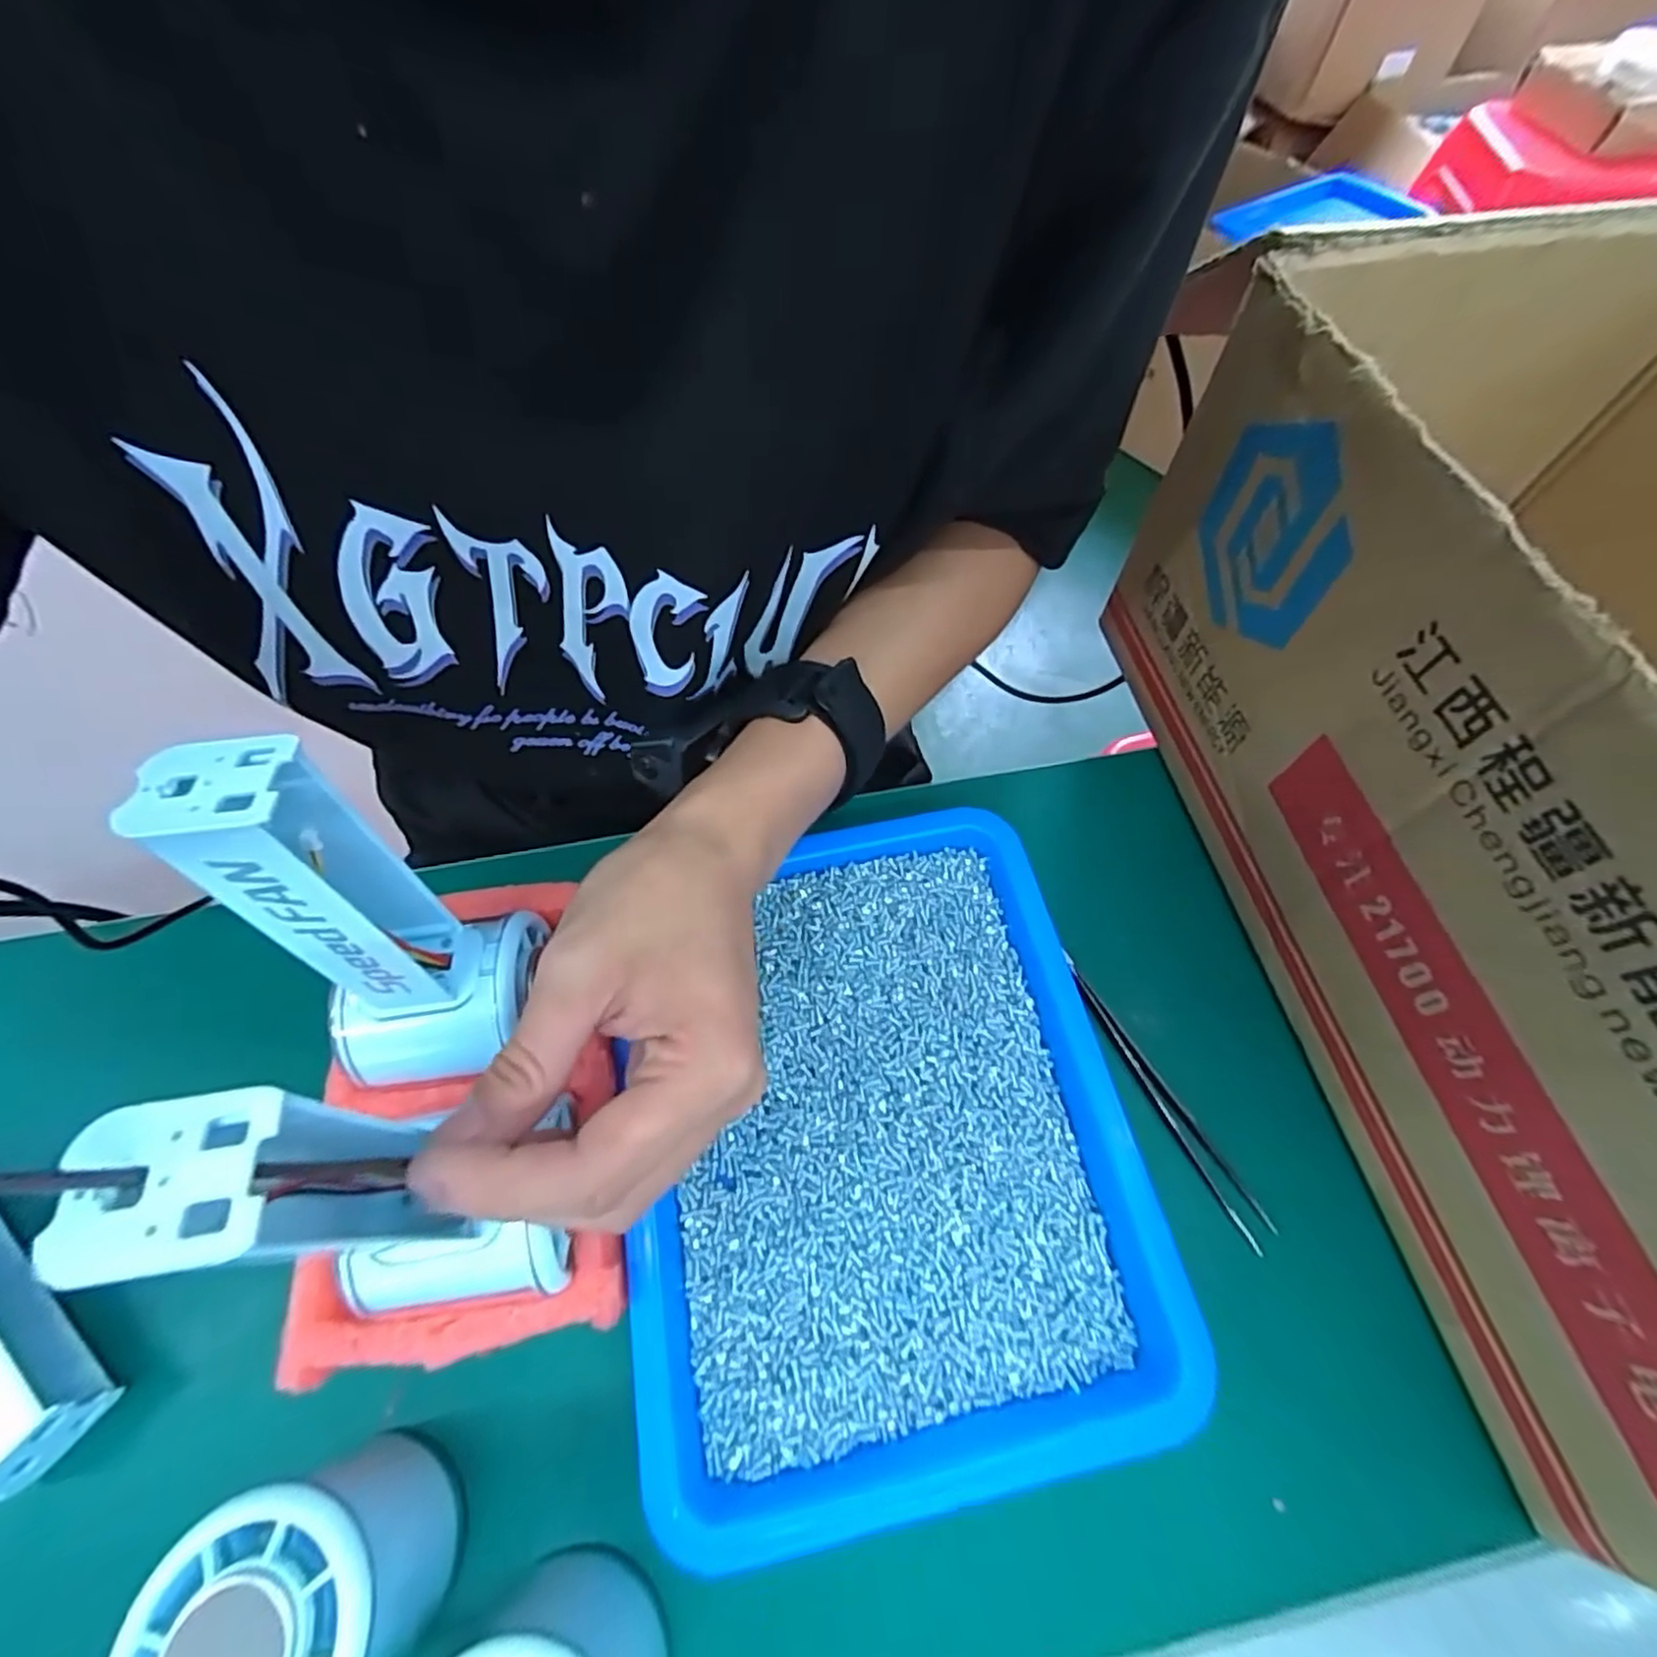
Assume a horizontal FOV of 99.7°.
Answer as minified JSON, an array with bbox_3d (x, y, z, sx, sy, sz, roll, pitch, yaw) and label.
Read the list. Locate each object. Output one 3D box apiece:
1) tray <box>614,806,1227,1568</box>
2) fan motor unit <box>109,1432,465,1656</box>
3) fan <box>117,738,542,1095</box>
[{"bbox_3d":[0.015,0.103,0.251,0.168,0.026,0.219,-10,63,-5],"label":"tray"},{"bbox_3d":[-0.135,0.198,0.181,0.057,0.050,0.056,-20,67,-8],"label":"fan motor unit"},{"bbox_3d":[-0.125,0.031,0.189,0.051,0.108,0.059,4,65,-1],"label":"fan"}]

